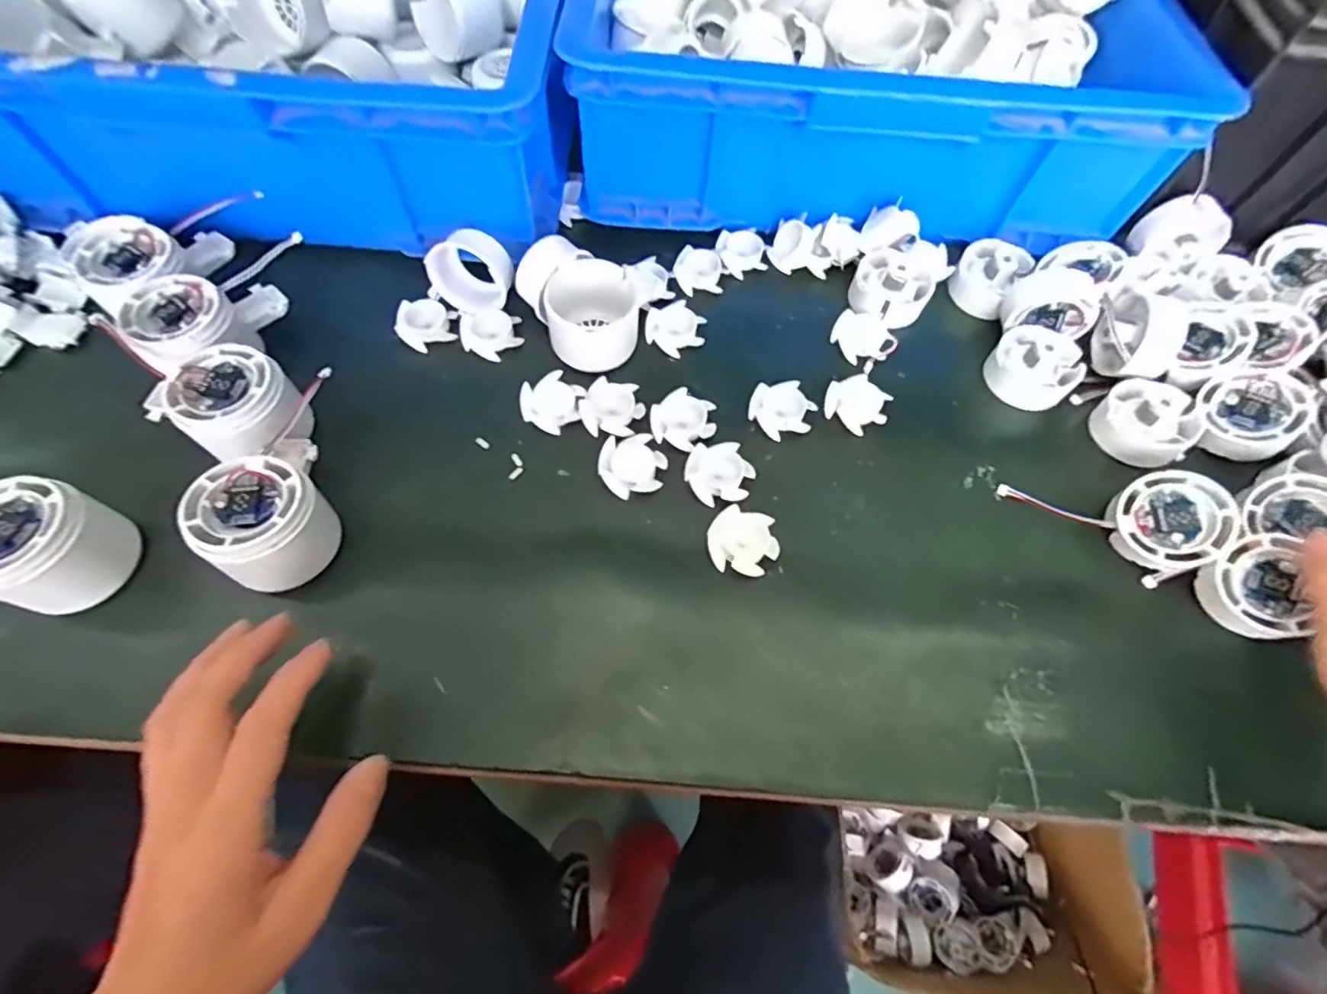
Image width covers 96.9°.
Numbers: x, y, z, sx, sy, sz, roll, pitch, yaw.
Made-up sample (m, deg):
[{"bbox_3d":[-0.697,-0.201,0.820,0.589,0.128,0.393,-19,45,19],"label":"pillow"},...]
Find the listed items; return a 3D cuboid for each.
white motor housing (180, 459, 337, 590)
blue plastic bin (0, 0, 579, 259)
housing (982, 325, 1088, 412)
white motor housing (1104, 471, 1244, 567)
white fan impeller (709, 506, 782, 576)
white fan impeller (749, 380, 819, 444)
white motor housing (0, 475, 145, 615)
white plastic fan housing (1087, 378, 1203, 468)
[{"bbox_3d":[-0.206,0.017,0.310,0.057,0.056,0.059,28,65,12],"label":"white motor housing"},{"bbox_3d":[-0.272,-0.465,0.501,0.407,0.130,0.604,2,64,-3],"label":"blue plastic bin"},{"bbox_3d":[0.254,-0.089,0.401,0.052,0.027,0.055,1,65,-3],"label":"housing"},{"bbox_3d":[0.292,0.013,0.343,0.056,0.024,0.054,-1,88,17],"label":"white motor housing"},{"bbox_3d":[0.046,0.026,0.341,0.040,0.008,0.037,1,65,-3],"label":"white fan impeller"},{"bbox_3d":[0.077,-0.058,0.383,0.037,0.015,0.037,-25,68,-14],"label":"white fan impeller"},{"bbox_3d":[-0.314,0.025,0.298,0.057,0.053,0.057,1,65,-3],"label":"white motor housing"},{"bbox_3d":[0.312,-0.050,0.379,0.053,0.029,0.051,1,65,-3],"label":"white plastic fan housing"}]

